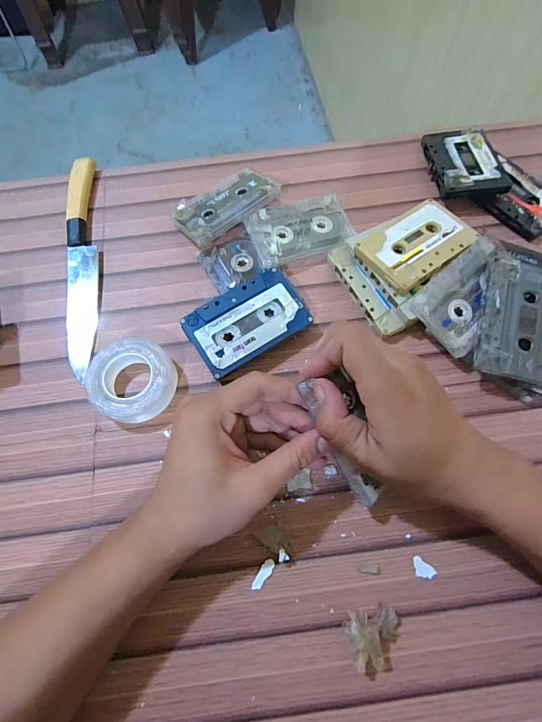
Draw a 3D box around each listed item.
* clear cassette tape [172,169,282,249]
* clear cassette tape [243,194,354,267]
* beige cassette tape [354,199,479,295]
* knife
[{"bbox_3d":[-0.047,-0.158,0.370,0.101,0.013,0.060,-37,60,-12],"label":"clear cassette tape"},{"bbox_3d":[0.029,-0.131,0.365,0.099,0.017,0.066,-17,69,-5],"label":"clear cassette tape"},{"bbox_3d":[0.133,-0.106,0.331,0.102,0.007,0.065,-35,67,-16],"label":"beige cassette tape"},{"bbox_3d":[-0.189,-0.104,0.365,0.030,0.016,0.249,-10,69,-3],"label":"knife"}]

